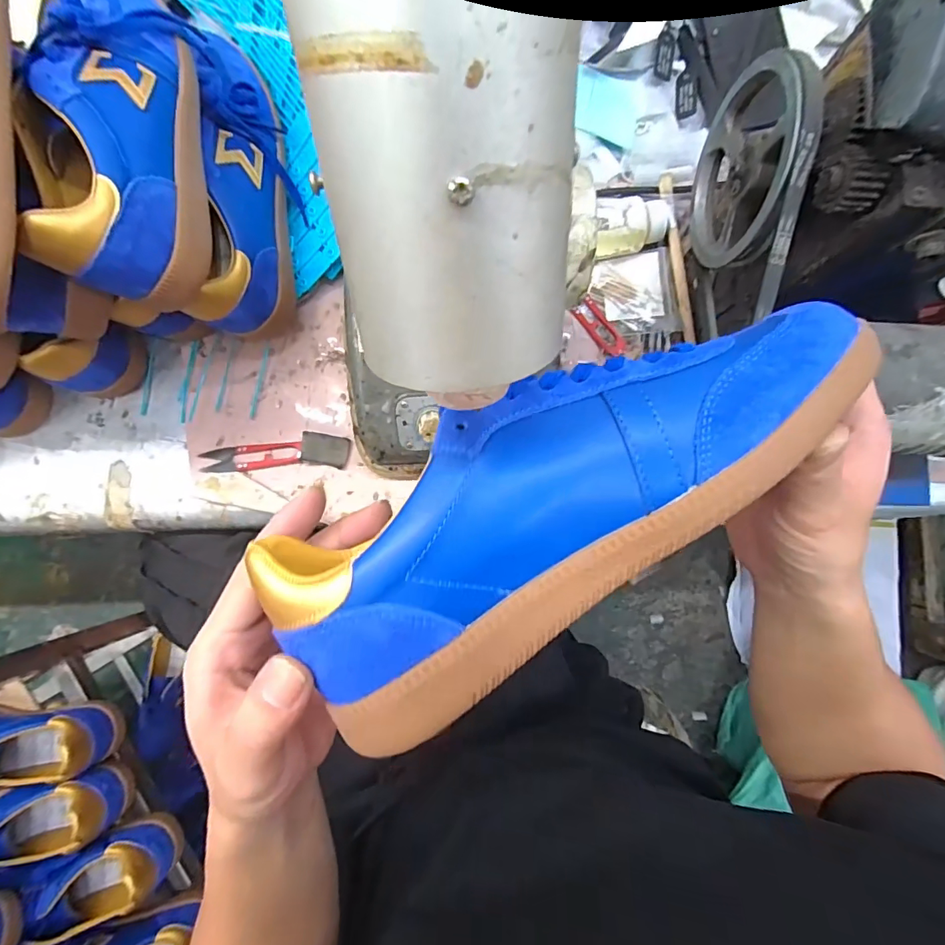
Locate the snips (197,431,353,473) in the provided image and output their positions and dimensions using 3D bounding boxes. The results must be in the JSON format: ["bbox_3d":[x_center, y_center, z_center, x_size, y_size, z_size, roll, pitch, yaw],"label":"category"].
[{"bbox_3d":[-0.182,-0.018,0.440,0.137,0.014,0.032,-1,86,-2],"label":"snips"}]

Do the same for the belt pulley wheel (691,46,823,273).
[{"bbox_3d":[0.181,-0.203,0.312,0.014,0.119,0.121,2,86,-1],"label":"belt pulley wheel"}]

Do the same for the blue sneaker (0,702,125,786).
[{"bbox_3d":[-0.585,0.326,0.578,0.250,0.077,0.094,-3,86,-2],"label":"blue sneaker"}]

